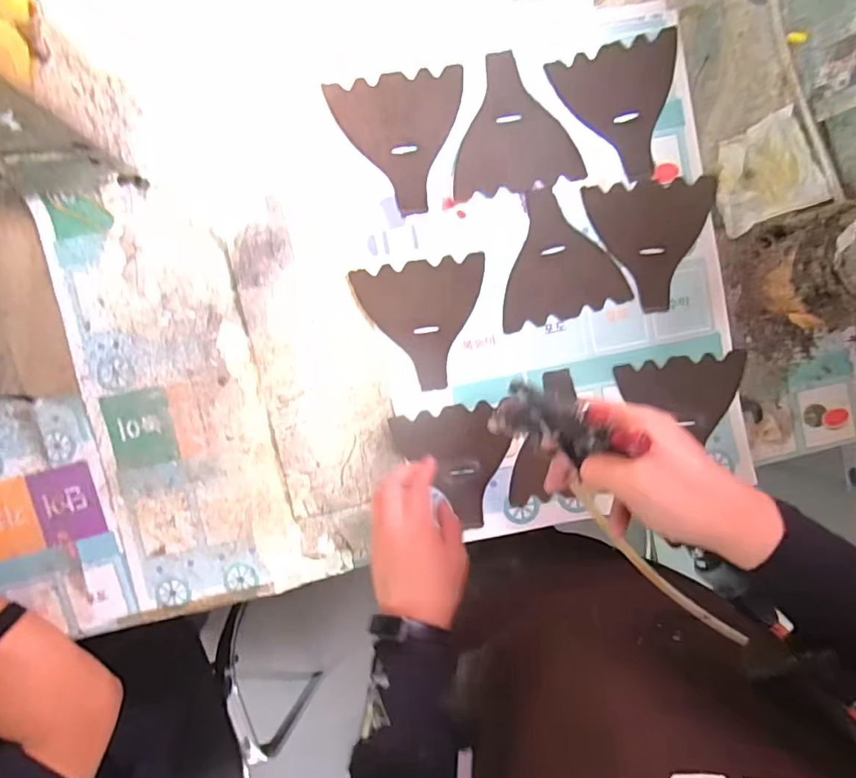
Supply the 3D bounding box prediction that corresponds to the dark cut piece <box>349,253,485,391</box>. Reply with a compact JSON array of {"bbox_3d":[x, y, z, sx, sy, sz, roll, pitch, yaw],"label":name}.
[{"bbox_3d":[-0.003,-0.069,0.542,0.134,0.004,0.133,-8,96,-1],"label":"dark cut piece"}]

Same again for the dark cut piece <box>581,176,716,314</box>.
[{"bbox_3d":[0.243,-0.153,0.541,0.132,0.004,0.135,-8,96,-1],"label":"dark cut piece"}]

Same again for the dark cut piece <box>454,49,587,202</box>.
[{"bbox_3d":[0.087,-0.274,0.522,0.132,0.004,0.132,-10,96,-1],"label":"dark cut piece"}]

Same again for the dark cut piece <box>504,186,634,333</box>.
[{"bbox_3d":[0.137,-0.144,0.542,0.133,0.004,0.135,-15,96,0],"label":"dark cut piece"}]

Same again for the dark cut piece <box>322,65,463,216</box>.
[{"bbox_3d":[-0.022,-0.253,0.520,0.131,0.004,0.133,-13,98,-2],"label":"dark cut piece"}]

